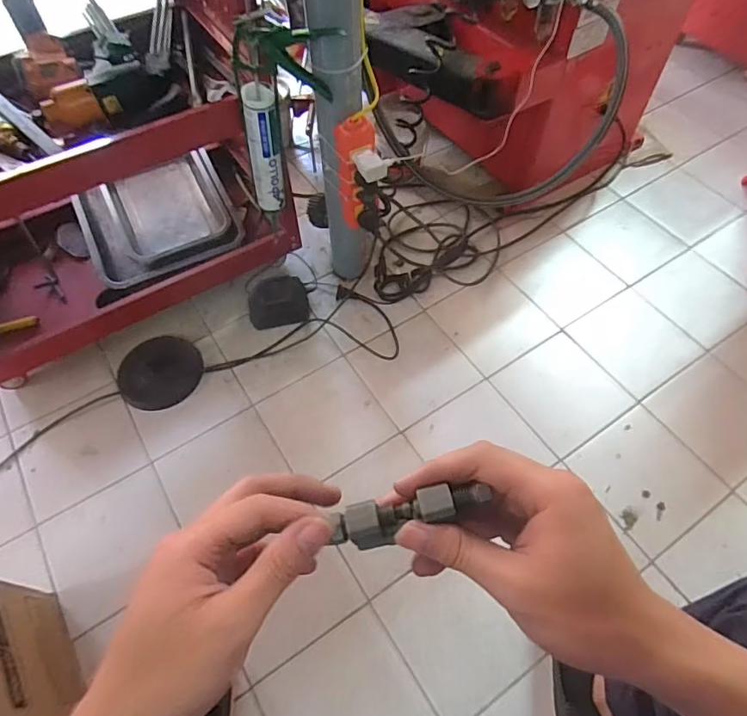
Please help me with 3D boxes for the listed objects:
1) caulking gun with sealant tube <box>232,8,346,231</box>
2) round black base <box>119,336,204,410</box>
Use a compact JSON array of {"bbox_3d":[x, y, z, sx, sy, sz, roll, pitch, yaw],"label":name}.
[{"bbox_3d":[-0.129,-0.366,0.800,0.170,0.323,0.051,-8,59,-5],"label":"caulking gun with sealant tube"},{"bbox_3d":[-0.419,0.029,0.986,0.157,0.019,0.150,0,58,1],"label":"round black base"}]

